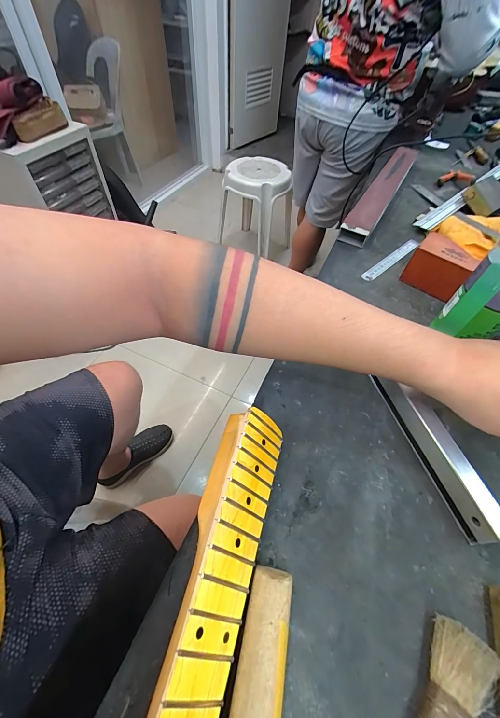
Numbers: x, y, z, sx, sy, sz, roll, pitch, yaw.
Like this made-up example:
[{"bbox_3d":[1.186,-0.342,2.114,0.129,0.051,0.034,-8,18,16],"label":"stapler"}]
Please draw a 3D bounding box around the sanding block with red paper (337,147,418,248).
[{"bbox_3d":[0.296,-0.381,0.642,0.055,0.042,0.465,25,57,17],"label":"sanding block with red paper"}]

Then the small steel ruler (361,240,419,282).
[{"bbox_3d":[0.250,-0.176,0.513,0.171,0.005,0.023,-36,67,-27],"label":"small steel ruler"}]

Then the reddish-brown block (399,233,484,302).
[{"bbox_3d":[0.292,-0.141,0.448,0.060,0.060,0.082,-37,64,-26],"label":"reddish-brown block"}]

